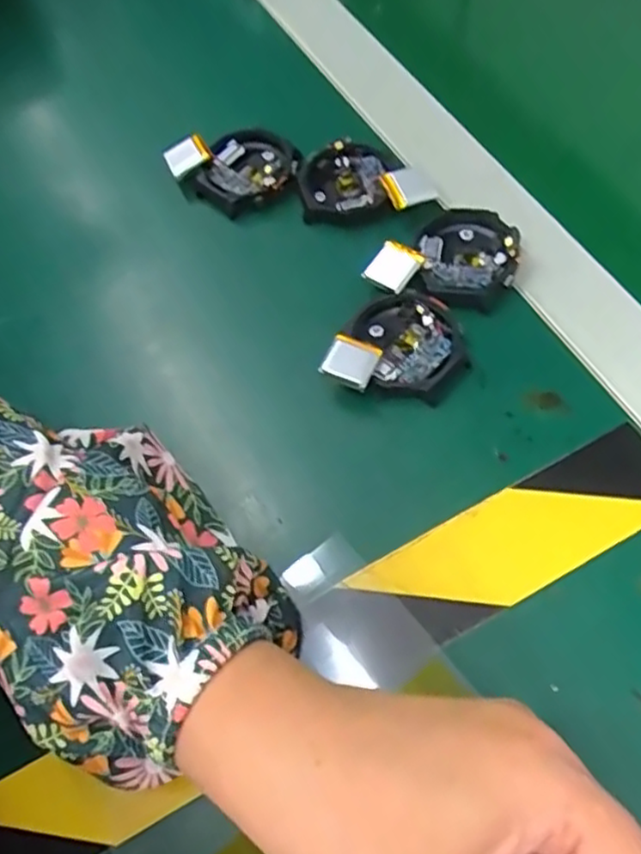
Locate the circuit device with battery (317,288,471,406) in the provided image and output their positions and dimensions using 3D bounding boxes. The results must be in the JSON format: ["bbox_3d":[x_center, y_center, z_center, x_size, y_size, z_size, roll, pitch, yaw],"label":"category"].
[{"bbox_3d":[0.033,-0.038,0.301,0.059,0.013,0.051,-2,62,6],"label":"circuit device with battery"}]

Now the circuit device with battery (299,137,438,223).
[{"bbox_3d":[0.022,-0.128,0.355,0.064,0.016,0.051,-8,62,3],"label":"circuit device with battery"}]

